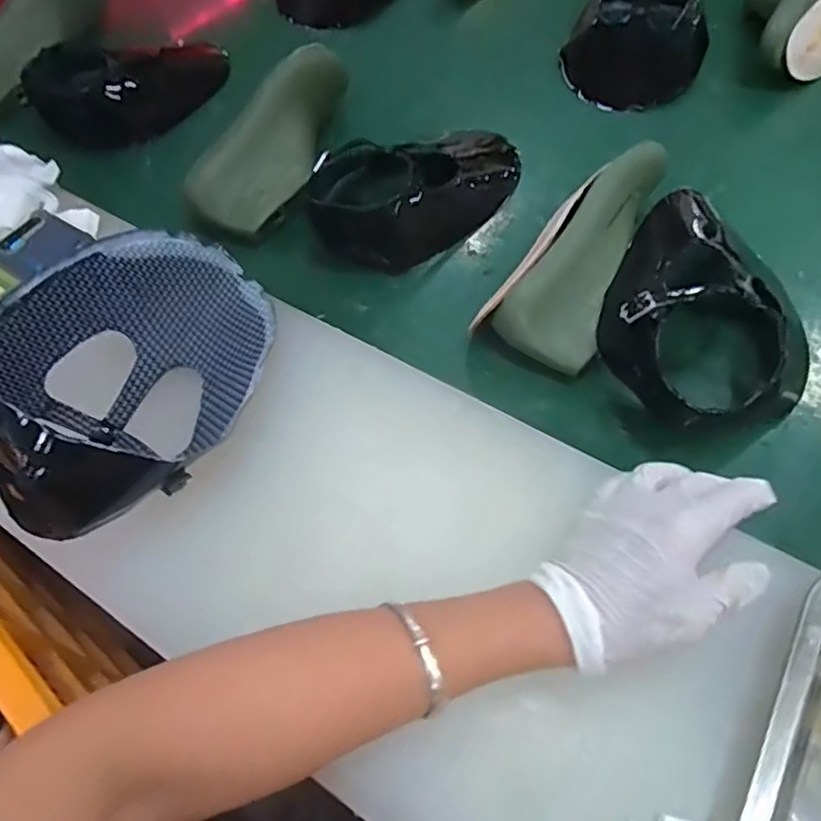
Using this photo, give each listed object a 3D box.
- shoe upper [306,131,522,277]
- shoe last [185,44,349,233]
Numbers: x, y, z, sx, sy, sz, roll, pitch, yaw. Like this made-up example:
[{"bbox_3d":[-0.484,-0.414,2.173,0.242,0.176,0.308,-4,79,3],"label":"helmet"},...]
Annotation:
[{"bbox_3d":[0.016,-0.216,0.581,0.227,0.088,0.110,-32,61,-16],"label":"shoe upper"},{"bbox_3d":[-0.133,-0.265,0.613,0.075,0.096,0.205,15,60,13],"label":"shoe last"}]

